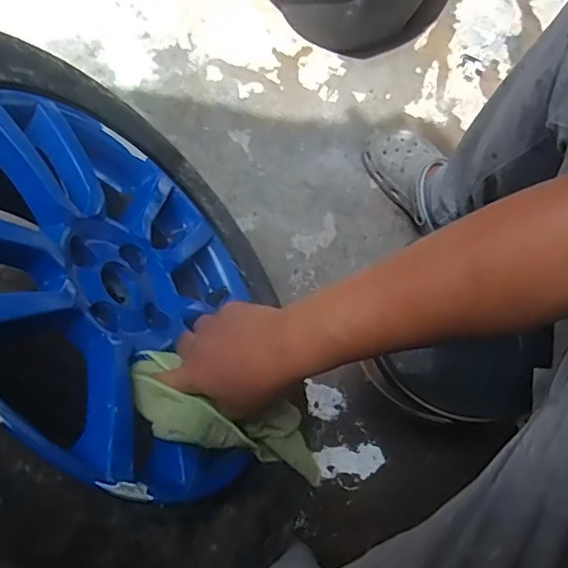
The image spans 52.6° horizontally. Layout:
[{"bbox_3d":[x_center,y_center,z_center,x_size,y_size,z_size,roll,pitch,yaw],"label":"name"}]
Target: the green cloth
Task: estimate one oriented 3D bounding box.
[{"bbox_3d":[-0.043,0.137,0.562,0.224,0.059,0.071,32,65,-33],"label":"green cloth"}]

